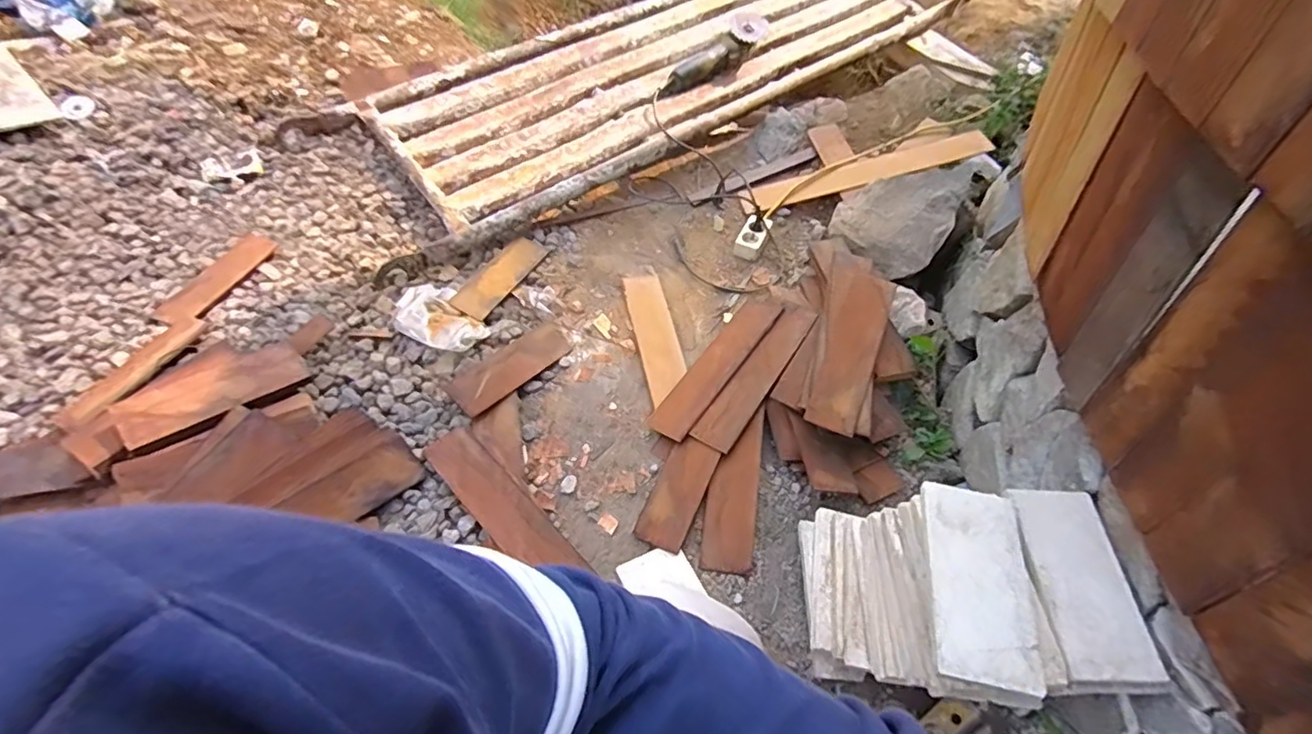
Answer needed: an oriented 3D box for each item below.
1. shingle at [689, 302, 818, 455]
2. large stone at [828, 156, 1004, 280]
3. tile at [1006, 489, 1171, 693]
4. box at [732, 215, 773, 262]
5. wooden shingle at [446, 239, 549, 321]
[{"bbox_3d":[0.181,0.009,1.028,0.066,0.008,0.328,30,63,20],"label":"shingle"},{"bbox_3d":[0.539,-0.350,1.274,0.228,0.102,0.341,37,56,21],"label":"large stone"},{"bbox_3d":[0.456,0.232,0.638,0.108,0.026,0.203,5,53,-1],"label":"tile"},{"bbox_3d":[0.217,-0.289,1.313,0.064,0.039,0.114,23,52,12],"label":"box"},{"bbox_3d":[-0.308,-0.180,1.175,0.076,0.012,0.227,32,54,3],"label":"wooden shingle"}]

